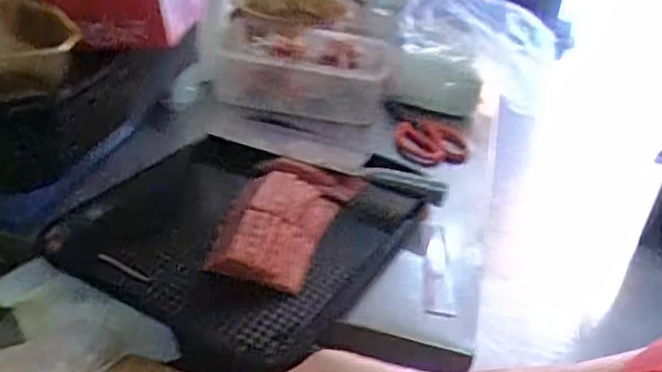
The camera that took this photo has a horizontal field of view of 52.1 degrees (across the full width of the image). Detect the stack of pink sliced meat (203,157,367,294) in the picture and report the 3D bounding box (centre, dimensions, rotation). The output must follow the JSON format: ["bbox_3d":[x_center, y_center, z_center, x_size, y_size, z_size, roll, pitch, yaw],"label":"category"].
[{"bbox_3d":[-0.047,0.033,0.744,0.120,0.040,0.233,14,31,10],"label":"stack of pink sliced meat"}]

